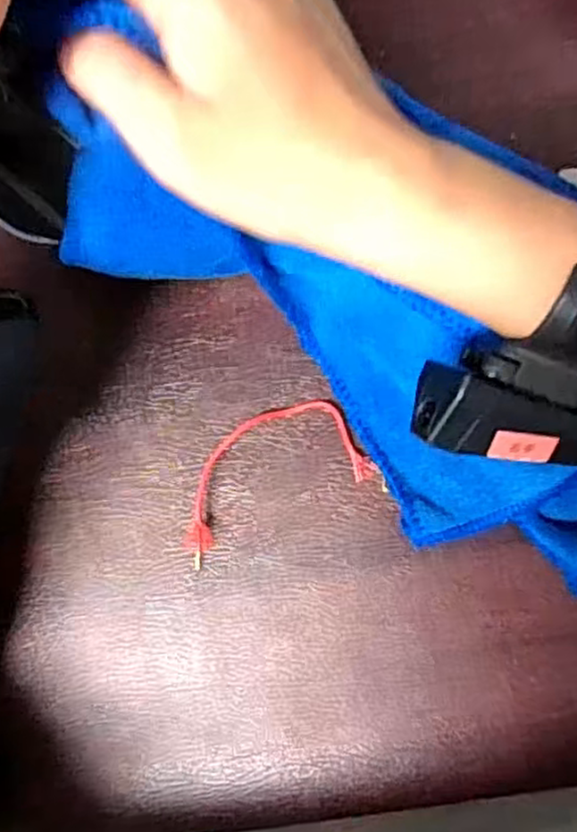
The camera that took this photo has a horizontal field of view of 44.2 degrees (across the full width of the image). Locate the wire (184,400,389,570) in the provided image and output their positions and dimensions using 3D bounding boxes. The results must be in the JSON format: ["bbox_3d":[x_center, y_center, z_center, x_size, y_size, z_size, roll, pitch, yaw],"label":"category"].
[{"bbox_3d":[-0.010,0.027,0.330,0.095,0.015,0.053,-25,81,1],"label":"wire"}]

